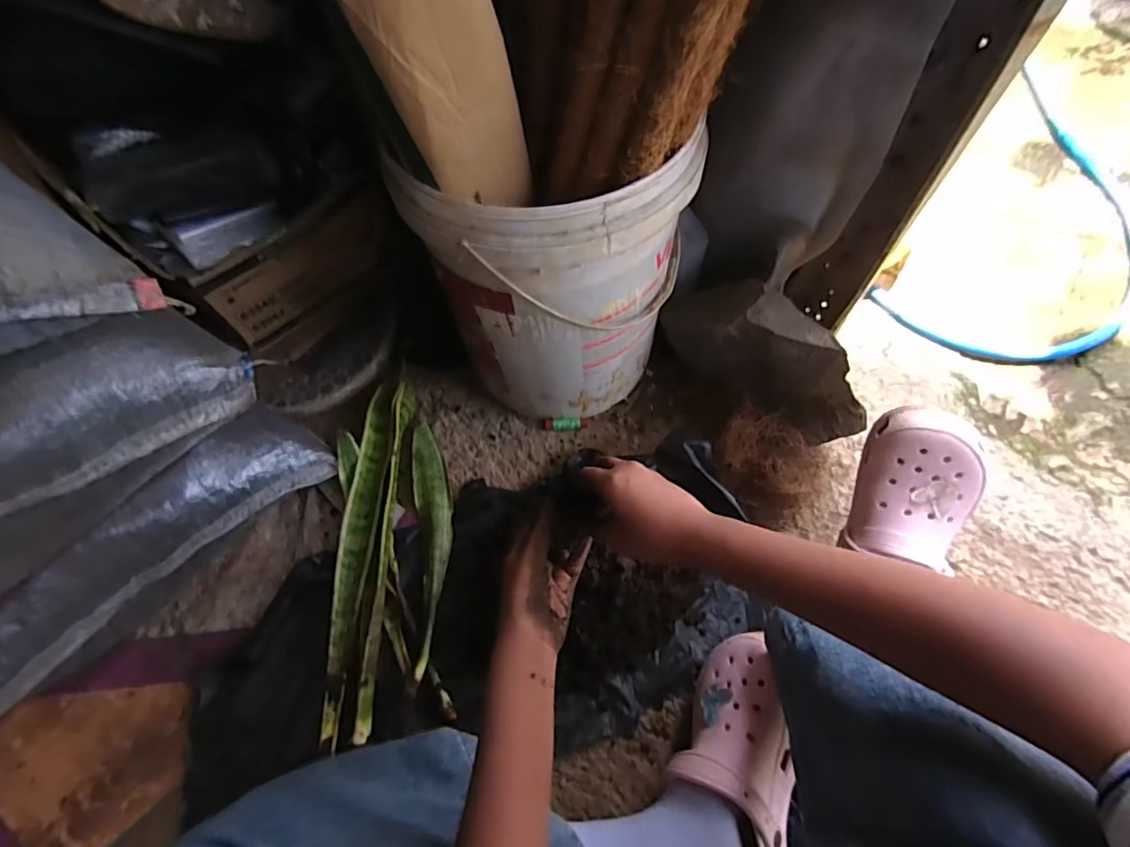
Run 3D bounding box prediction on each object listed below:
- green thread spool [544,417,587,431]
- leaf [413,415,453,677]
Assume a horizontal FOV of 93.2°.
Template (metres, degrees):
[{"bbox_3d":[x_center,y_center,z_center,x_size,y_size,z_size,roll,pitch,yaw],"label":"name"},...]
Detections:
[{"bbox_3d":[0.002,0.001,0.726,0.058,0.015,0.015,-8,63,-1],"label":"green thread spool"},{"bbox_3d":[-0.161,0.135,0.651,0.045,0.018,0.304,-9,63,-1],"label":"leaf"}]

